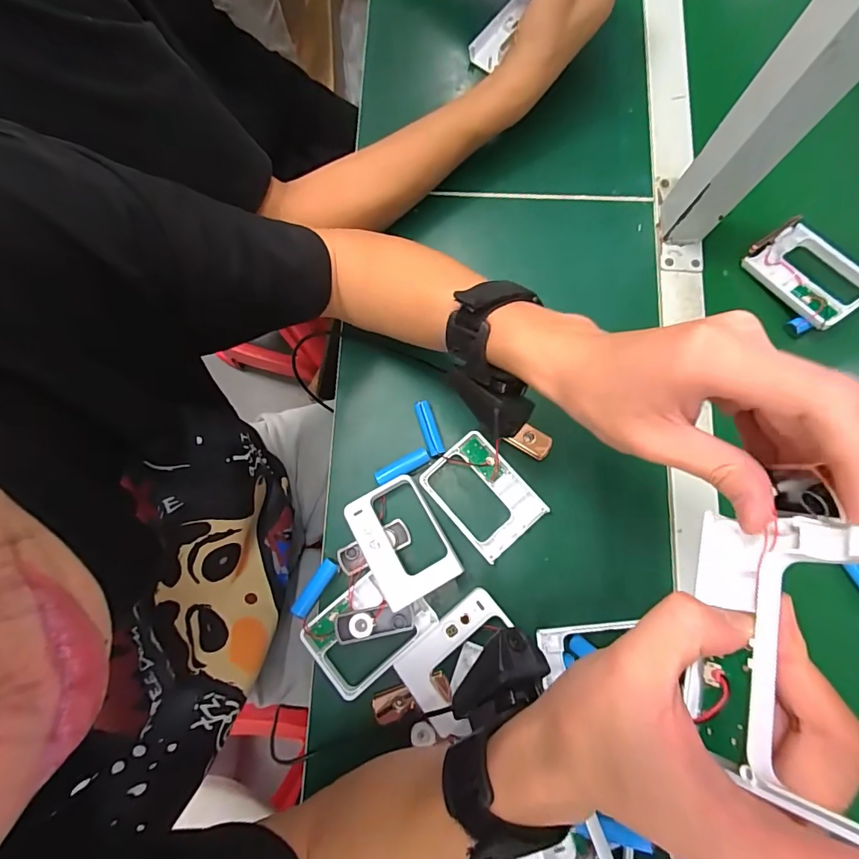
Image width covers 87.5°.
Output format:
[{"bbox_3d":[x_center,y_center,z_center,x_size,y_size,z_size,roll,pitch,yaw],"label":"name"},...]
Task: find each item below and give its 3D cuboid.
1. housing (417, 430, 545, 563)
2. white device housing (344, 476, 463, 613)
[{"bbox_3d":[0.045,0.055,0.381,0.068,0.010,0.093,-41,81,-7],"label":"housing"},{"bbox_3d":[-0.023,0.090,0.366,0.064,0.020,0.093,-29,80,-5],"label":"white device housing"}]

